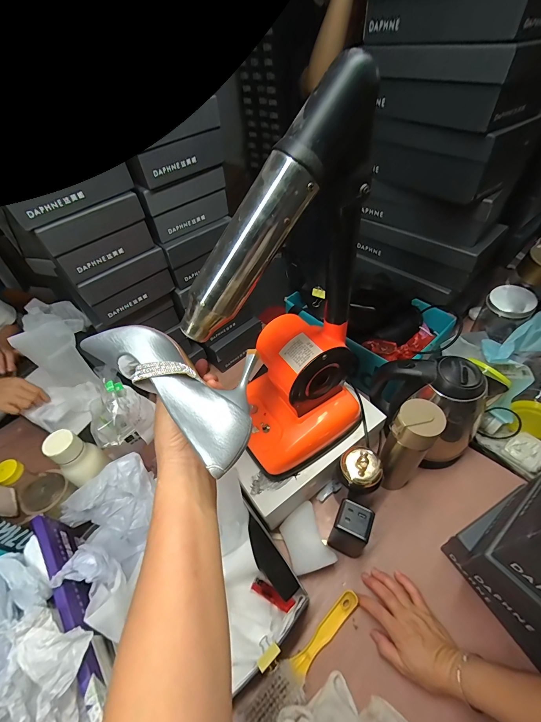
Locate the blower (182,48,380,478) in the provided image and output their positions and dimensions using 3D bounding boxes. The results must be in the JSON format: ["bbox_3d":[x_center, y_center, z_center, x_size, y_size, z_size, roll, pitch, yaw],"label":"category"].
[{"bbox_3d":[0.026,-0.025,0.414,0.221,0.464,0.162,-38,56,-24],"label":"blower"}]

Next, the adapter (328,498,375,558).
[{"bbox_3d":[0.134,0.283,0.514,0.055,0.123,0.053,20,55,21],"label":"adapter"}]

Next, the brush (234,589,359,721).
[{"bbox_3d":[0.053,0.450,0.454,0.231,0.037,0.058,-35,55,-22],"label":"brush"}]

